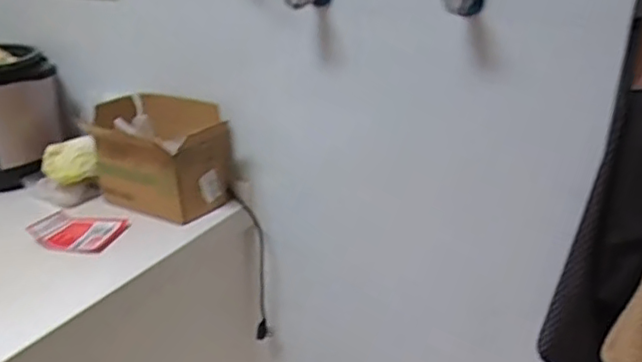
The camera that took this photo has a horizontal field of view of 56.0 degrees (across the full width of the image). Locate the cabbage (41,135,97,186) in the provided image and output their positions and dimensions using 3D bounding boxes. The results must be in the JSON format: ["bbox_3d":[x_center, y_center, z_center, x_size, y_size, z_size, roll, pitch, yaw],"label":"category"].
[{"bbox_3d":[-0.483,-0.039,1.162,0.096,0.073,0.059,-10,25,-23],"label":"cabbage"}]

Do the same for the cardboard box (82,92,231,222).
[{"bbox_3d":[-0.310,-0.047,1.151,0.239,0.183,0.159,12,26,25],"label":"cardboard box"}]

